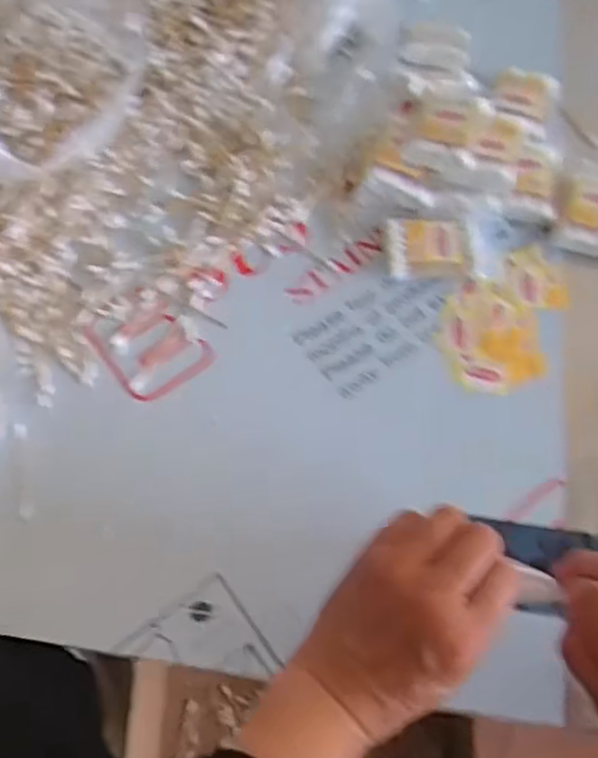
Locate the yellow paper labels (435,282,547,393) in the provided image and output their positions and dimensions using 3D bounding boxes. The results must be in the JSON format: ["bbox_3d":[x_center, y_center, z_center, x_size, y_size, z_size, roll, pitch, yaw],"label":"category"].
[{"bbox_3d":[0.153,-0.034,0.564,0.078,0.014,0.089,-6,64,-3],"label":"yellow paper labels"}]

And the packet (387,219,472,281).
[{"bbox_3d":[0.105,-0.107,0.584,0.063,0.016,0.051,-3,64,-2],"label":"packet"}]

